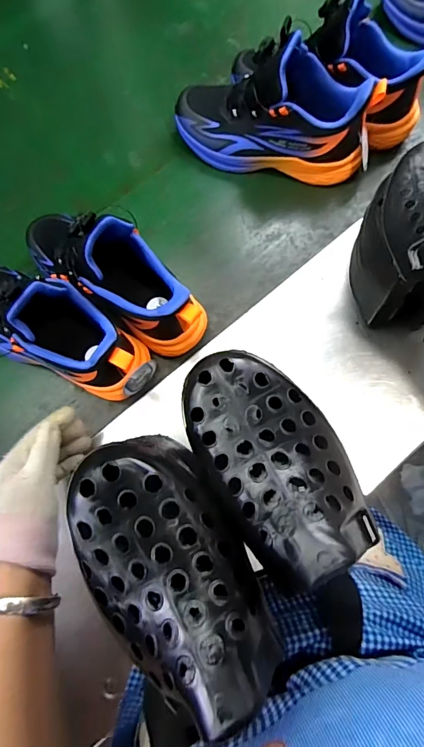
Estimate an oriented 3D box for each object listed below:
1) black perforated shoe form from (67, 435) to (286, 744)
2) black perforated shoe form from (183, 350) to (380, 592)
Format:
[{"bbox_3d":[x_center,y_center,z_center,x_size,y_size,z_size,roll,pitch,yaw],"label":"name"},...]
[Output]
[{"bbox_3d":[-0.023,0.099,0.216,0.080,0.040,0.135,-33,76,-7],"label":"black perforated shoe form"},{"bbox_3d":[0.035,0.042,0.240,0.077,0.045,0.130,-27,75,-6],"label":"black perforated shoe form"}]

